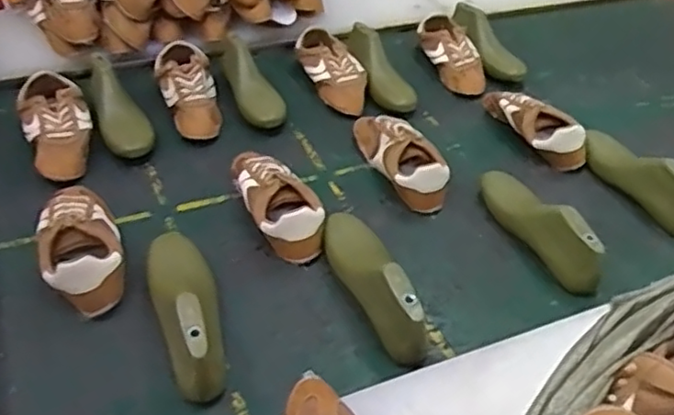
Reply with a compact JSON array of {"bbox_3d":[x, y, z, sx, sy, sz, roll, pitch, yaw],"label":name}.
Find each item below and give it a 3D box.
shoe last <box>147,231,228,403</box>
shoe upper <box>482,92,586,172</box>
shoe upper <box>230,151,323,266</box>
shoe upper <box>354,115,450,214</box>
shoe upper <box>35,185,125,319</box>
[{"bbox_3d":[-0.194,0.117,0.802,0.072,0.099,0.263,-11,45,-16],"label":"shoe last"},{"bbox_3d":[0.353,-0.161,1.200,0.073,0.082,0.249,-23,50,-26],"label":"shoe upper"},{"bbox_3d":[-0.089,-0.013,0.972,0.094,0.080,0.214,-15,47,-20],"label":"shoe upper"},{"bbox_3d":[0.113,-0.095,1.096,0.090,0.074,0.240,-14,46,-19],"label":"shoe upper"},{"bbox_3d":[-0.355,0.046,0.876,0.106,0.083,0.230,-13,46,-18],"label":"shoe upper"}]

